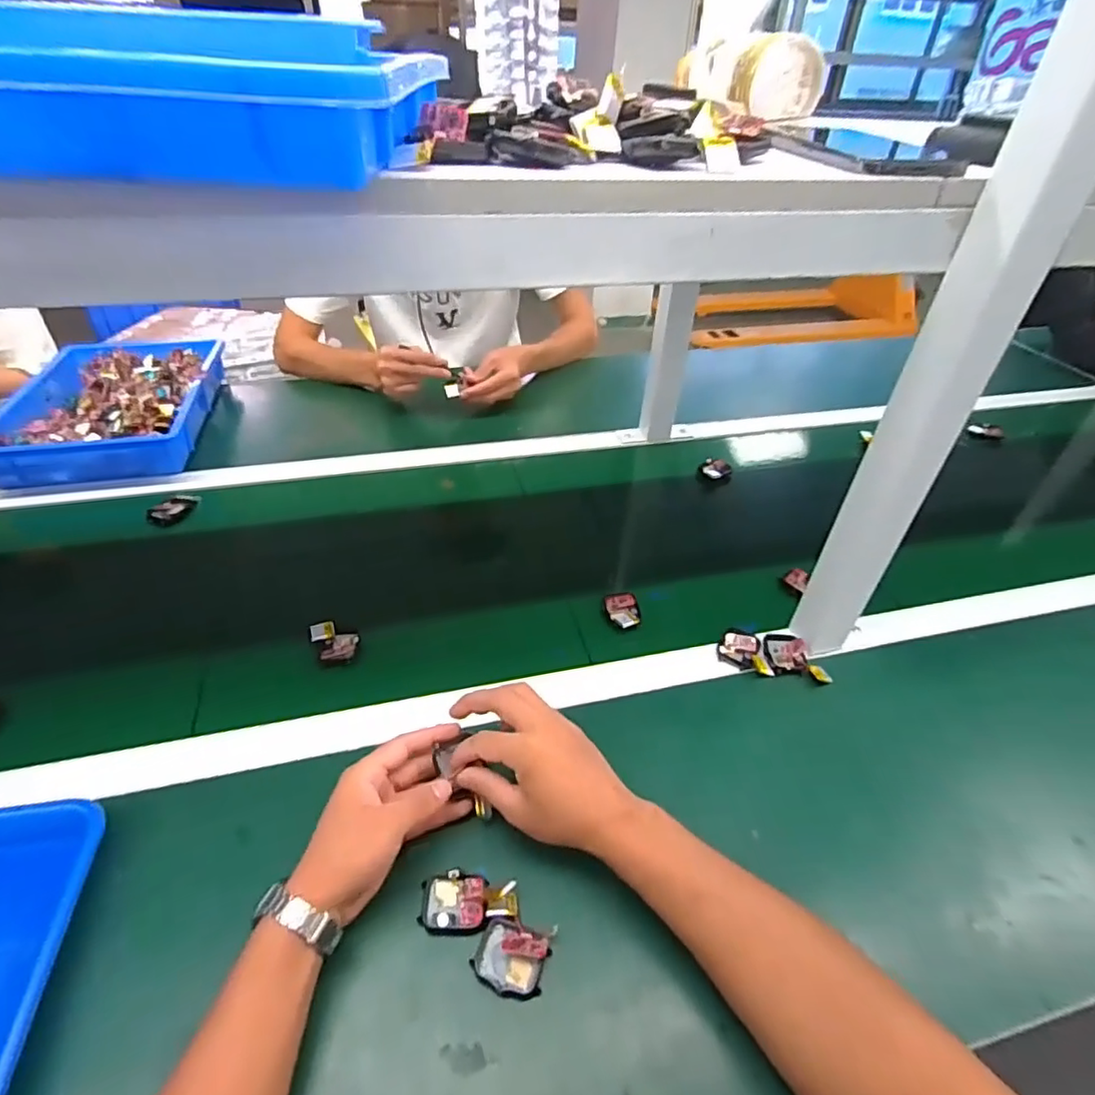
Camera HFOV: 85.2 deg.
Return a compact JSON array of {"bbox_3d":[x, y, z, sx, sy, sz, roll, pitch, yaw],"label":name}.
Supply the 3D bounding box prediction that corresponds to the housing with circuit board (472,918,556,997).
[{"bbox_3d":[-0.024,0.272,0.398,0.048,0.013,0.040,12,42,10],"label":"housing with circuit board"}]

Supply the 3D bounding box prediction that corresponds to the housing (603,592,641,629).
[{"bbox_3d":[0.082,0.067,0.644,0.034,0.013,0.055,-4,41,-7],"label":"housing"}]

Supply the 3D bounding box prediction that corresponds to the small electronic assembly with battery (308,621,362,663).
[{"bbox_3d":[-0.210,0.093,0.594,0.040,0.020,0.046,-21,46,-25],"label":"small electronic assembly with battery"}]

